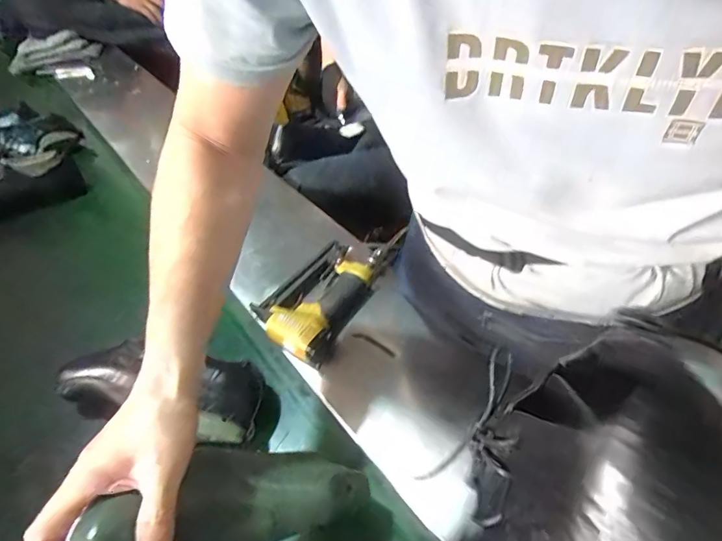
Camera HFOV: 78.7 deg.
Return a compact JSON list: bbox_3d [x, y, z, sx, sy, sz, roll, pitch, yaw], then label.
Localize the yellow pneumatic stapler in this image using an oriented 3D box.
[{"bbox_3d":[-0.047,0.024,0.675,0.143,0.070,0.263,21,53,21],"label":"yellow pneumatic stapler"}]

